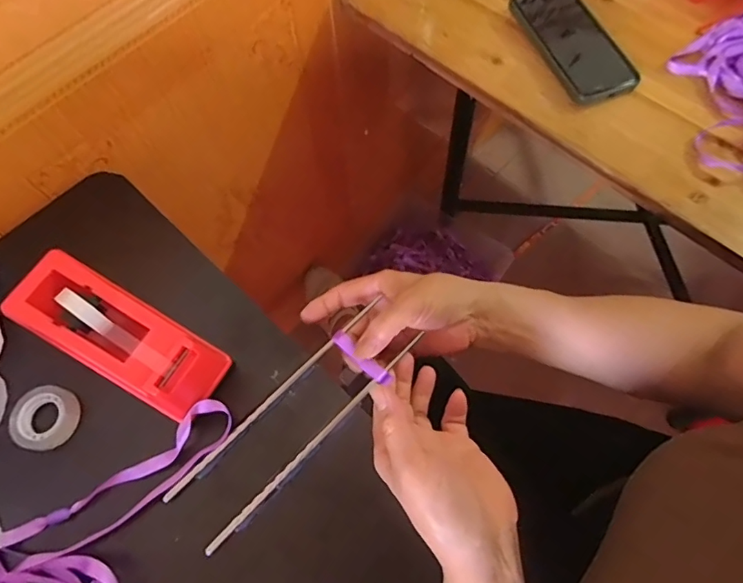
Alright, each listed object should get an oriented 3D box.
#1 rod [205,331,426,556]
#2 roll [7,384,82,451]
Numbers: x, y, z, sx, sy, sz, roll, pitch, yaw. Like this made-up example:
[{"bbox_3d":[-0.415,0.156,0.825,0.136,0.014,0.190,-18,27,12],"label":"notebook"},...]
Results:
[{"bbox_3d":[-0.038,0.109,0.380,0.006,0.006,0.213,41,71,17],"label":"rod"},{"bbox_3d":[-0.254,0.098,0.393,0.042,0.019,0.047,10,67,7],"label":"roll"}]

